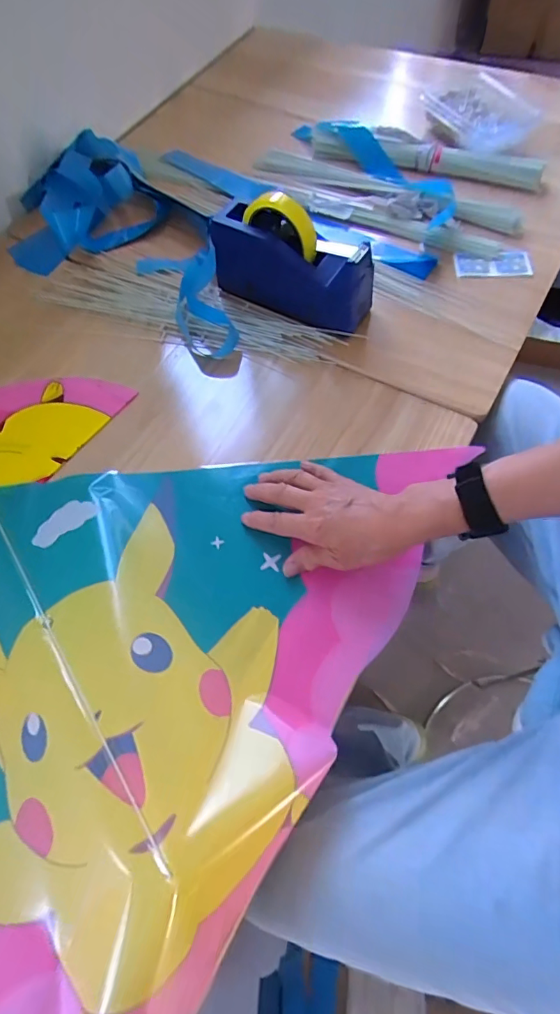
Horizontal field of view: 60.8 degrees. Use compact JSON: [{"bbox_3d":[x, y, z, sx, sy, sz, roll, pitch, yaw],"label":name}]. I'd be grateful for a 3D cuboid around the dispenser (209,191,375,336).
[{"bbox_3d":[0.016,-0.307,0.592,0.205,0.128,0.064,29,68,16],"label":"dispenser"}]

